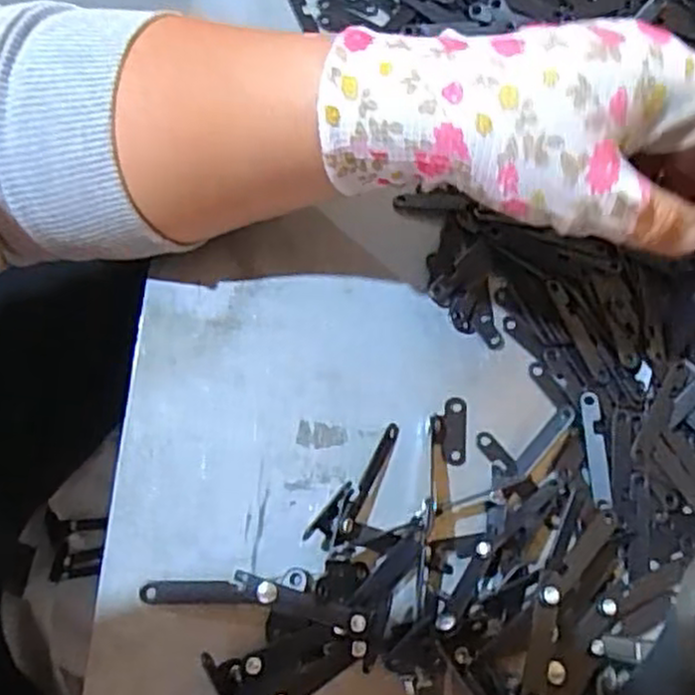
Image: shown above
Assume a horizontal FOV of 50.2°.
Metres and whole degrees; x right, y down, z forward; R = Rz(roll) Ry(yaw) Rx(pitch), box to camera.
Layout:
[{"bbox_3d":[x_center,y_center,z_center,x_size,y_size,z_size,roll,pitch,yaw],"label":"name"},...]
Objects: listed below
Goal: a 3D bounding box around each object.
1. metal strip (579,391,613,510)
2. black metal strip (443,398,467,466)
[{"bbox_3d":[0.109,0.045,0.324,0.009,0.006,0.049,-3,73,-3],"label":"metal strip"},{"bbox_3d":[0.047,0.036,0.323,0.010,0.004,0.029,4,72,-1],"label":"black metal strip"}]

